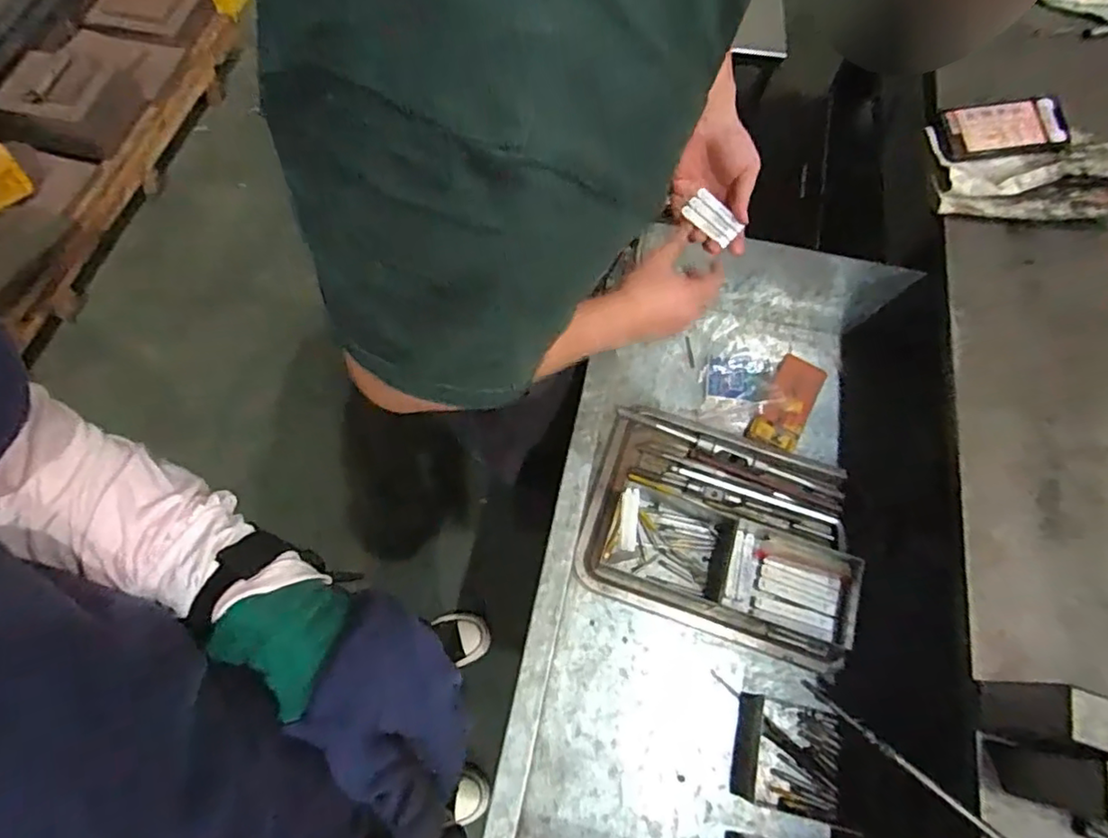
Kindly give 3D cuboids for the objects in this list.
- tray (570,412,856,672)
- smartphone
[{"bbox_3d":[0.211,0.141,0.766,0.332,0.033,0.252,18,68,6],"label":"tray"},{"bbox_3d":[0.562,-0.363,0.757,0.157,0.011,0.077,-10,77,-2],"label":"smartphone"}]

